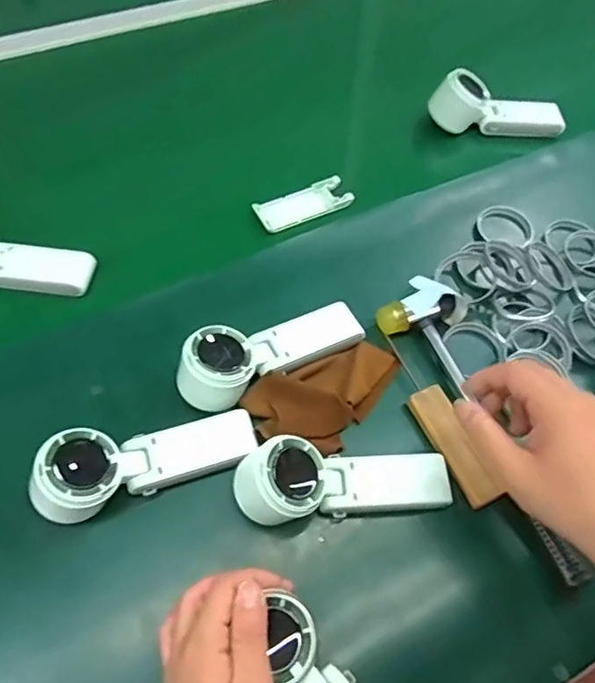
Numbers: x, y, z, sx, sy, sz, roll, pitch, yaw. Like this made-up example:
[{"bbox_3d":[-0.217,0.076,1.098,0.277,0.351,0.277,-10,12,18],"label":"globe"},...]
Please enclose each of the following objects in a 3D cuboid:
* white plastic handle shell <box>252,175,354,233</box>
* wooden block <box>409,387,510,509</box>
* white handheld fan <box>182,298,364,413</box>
[{"bbox_3d":[0.008,-0.150,0.593,0.106,0.008,0.045,-26,64,-18],"label":"white plastic handle shell"},{"bbox_3d":[0.132,0.086,0.456,0.029,0.019,0.104,-21,62,-15],"label":"wooden block"},{"bbox_3d":[-0.021,0.001,0.462,0.169,0.050,0.055,-26,64,-18],"label":"white handheld fan"}]

